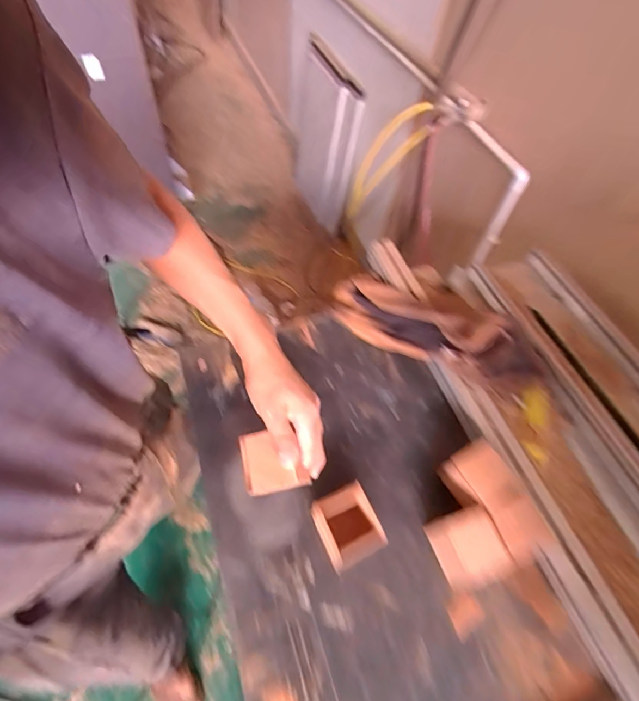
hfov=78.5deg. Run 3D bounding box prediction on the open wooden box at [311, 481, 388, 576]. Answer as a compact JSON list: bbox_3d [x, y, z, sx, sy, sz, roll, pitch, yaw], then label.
[{"bbox_3d":[0.032,0.217,0.479,0.067,0.056,0.081,-19,59,-17],"label":"open wooden box"}]

